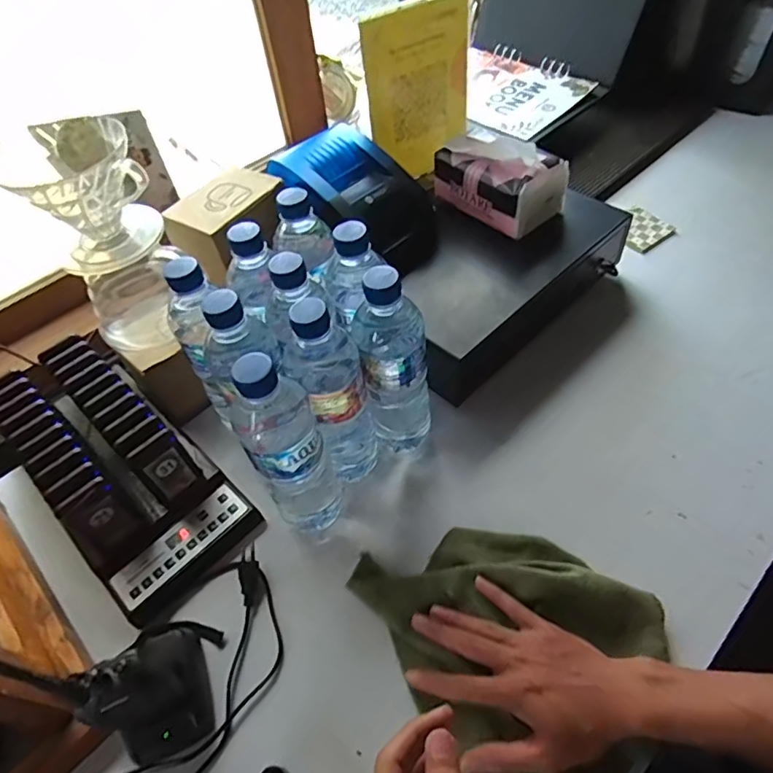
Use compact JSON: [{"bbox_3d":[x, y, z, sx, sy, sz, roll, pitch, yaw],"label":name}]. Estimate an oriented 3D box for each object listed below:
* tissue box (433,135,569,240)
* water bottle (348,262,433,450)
[{"bbox_3d":[0.135,-0.258,0.657,0.082,0.077,0.150,-37,57,-22],"label":"tissue box"},{"bbox_3d":[0.006,-0.019,0.517,0.064,0.226,0.064,-4,51,2],"label":"water bottle"}]

